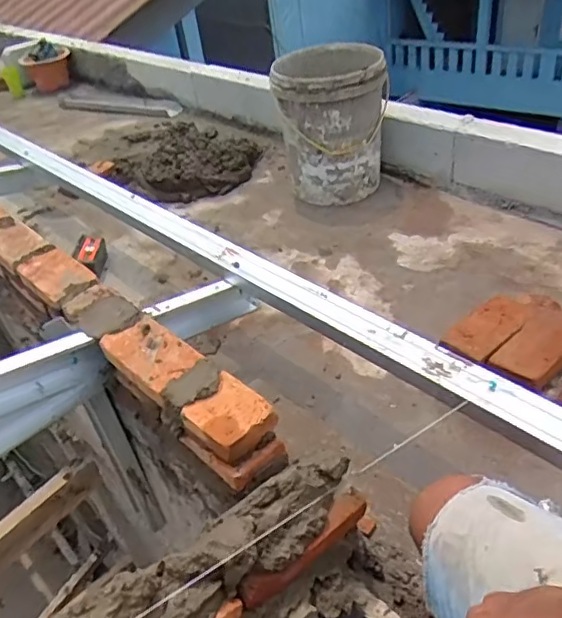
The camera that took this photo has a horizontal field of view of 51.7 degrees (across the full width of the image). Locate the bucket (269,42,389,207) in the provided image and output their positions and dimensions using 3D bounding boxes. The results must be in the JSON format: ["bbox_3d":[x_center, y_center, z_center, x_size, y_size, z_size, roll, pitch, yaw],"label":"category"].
[{"bbox_3d":[0.147,-0.539,1.692,0.305,0.370,0.319,-2,38,8],"label":"bucket"}]

